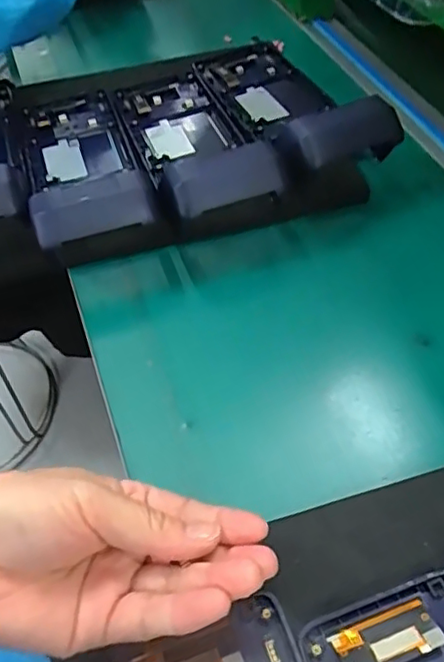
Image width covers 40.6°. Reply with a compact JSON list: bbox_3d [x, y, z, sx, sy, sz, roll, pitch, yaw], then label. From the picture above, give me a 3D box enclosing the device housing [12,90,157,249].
[{"bbox_3d":[-0.111,-0.131,0.466,0.082,0.038,0.221,-15,37,-9],"label":"device housing"}]

